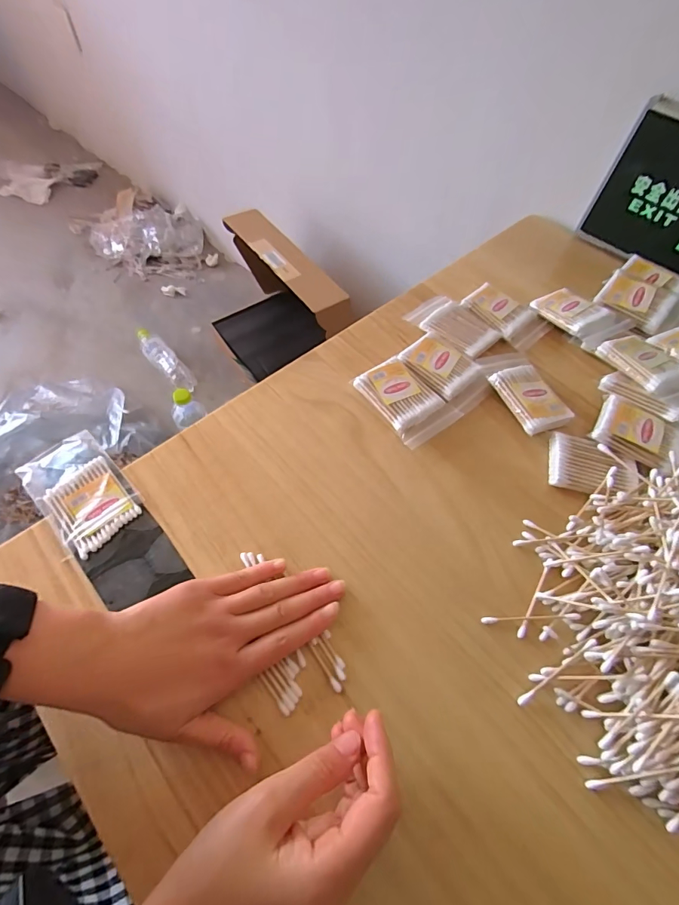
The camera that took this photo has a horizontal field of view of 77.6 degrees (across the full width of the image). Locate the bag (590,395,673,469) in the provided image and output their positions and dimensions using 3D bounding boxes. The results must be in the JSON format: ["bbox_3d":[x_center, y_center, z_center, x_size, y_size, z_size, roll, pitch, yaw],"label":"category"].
[{"bbox_3d":[0.265,-0.018,0.384,0.061,0.020,0.051,30,65,14],"label":"bag"}]

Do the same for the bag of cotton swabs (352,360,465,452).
[{"bbox_3d":[0.067,-0.053,0.414,0.065,0.015,0.090,-31,67,-16],"label":"bag of cotton swabs"}]

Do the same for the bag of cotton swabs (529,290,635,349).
[{"bbox_3d":[0.265,-0.152,0.468,0.054,0.025,0.092,-33,67,-17],"label":"bag of cotton swabs"}]

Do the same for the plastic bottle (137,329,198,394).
[{"bbox_3d":[-0.446,-0.237,1.076,0.061,0.050,0.228,-39,69,-24],"label":"plastic bottle"}]

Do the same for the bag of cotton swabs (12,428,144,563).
[{"bbox_3d":[-0.220,0.031,0.359,0.065,0.007,0.111,-40,69,-20],"label":"bag of cotton swabs"}]

